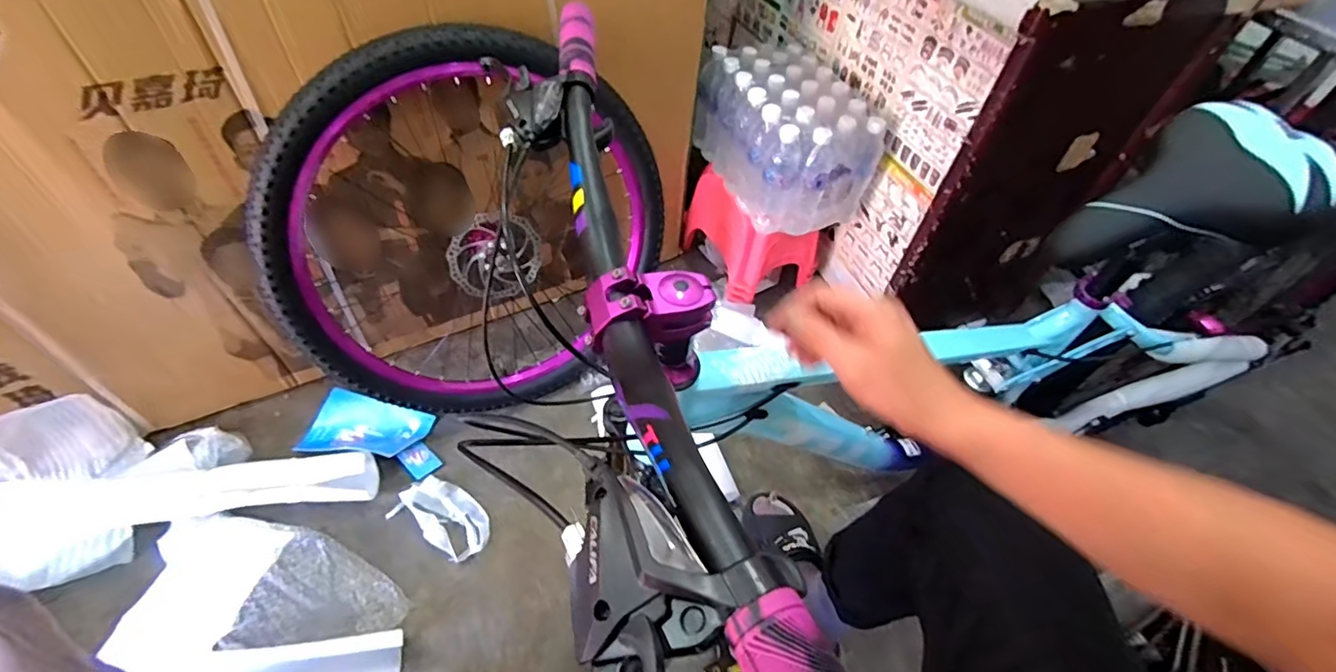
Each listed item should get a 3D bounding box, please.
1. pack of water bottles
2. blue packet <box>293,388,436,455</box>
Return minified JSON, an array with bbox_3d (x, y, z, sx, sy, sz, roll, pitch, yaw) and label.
[{"bbox_3d":[0.238,-0.406,1.139,0.262,0.213,0.342,-12,53,-15],"label":"pack of water bottles"},{"bbox_3d":[-0.559,0.174,1.053,0.207,0.022,0.118,11,51,3],"label":"blue packet"}]

